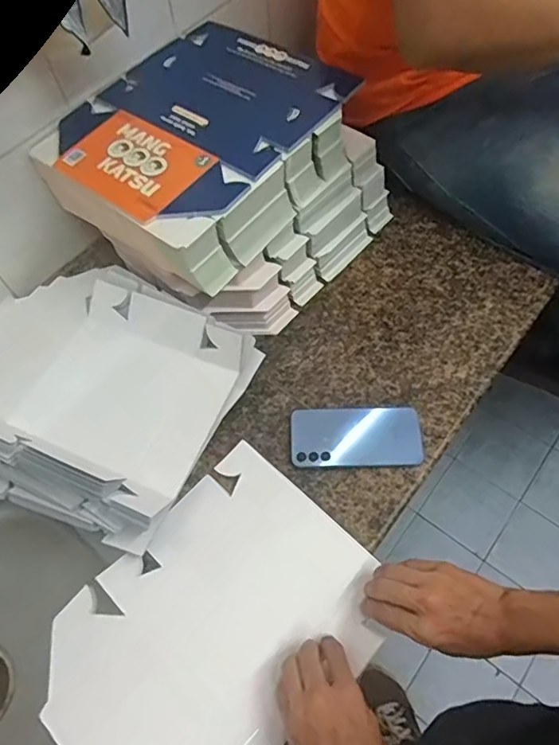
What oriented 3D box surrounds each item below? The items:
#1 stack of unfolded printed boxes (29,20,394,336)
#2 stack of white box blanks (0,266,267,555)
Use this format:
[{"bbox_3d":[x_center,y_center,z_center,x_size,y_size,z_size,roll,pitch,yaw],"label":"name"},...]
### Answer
[{"bbox_3d":[-0.077,-0.266,0.752,0.338,0.205,0.348,36,69,21],"label":"stack of unfolded printed boxes"},{"bbox_3d":[-0.258,0.014,0.670,0.382,0.095,0.315,23,65,15],"label":"stack of white box blanks"}]

